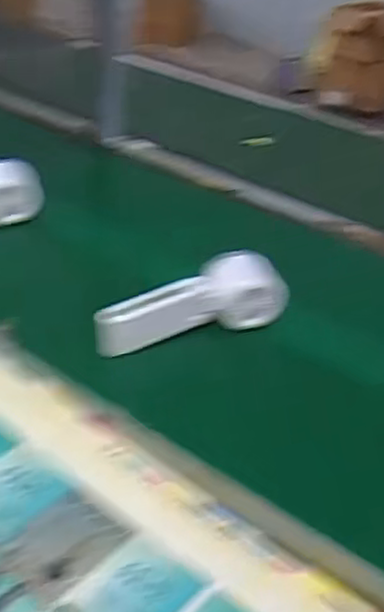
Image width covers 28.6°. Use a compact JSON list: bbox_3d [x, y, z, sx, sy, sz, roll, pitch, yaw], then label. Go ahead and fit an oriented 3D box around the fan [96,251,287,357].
[{"bbox_3d":[-0.004,-0.003,0.681,0.176,0.057,0.057,-8,36,-18],"label":"fan"}]

